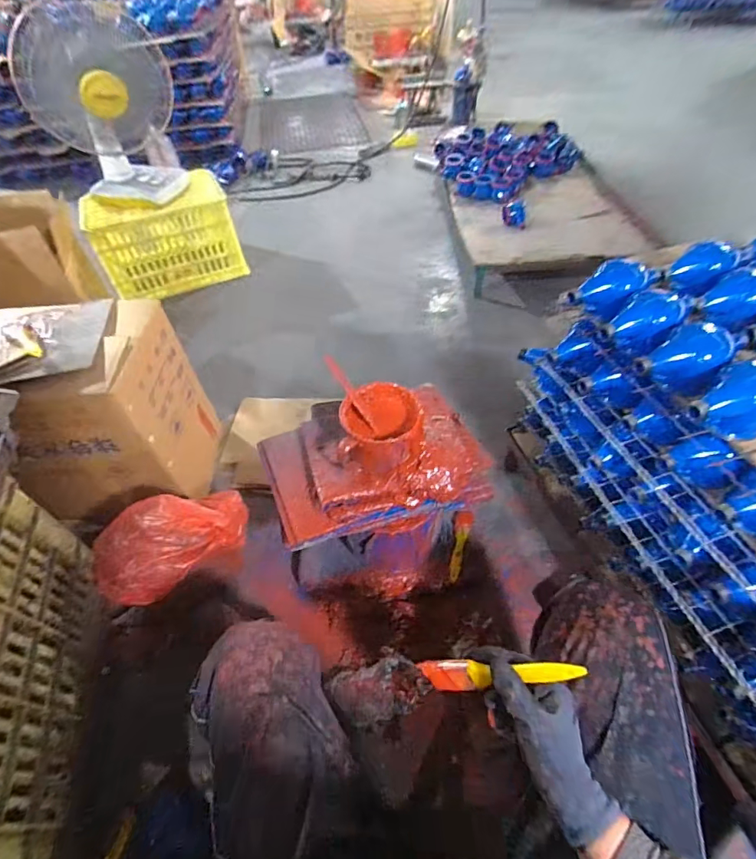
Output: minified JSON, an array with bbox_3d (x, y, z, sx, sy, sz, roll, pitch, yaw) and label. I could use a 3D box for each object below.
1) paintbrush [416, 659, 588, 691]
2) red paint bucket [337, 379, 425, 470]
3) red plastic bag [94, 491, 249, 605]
[{"bbox_3d":[0.122,0.254,0.461,0.176,0.020,0.026,-19,44,29],"label":"paintbrush"},{"bbox_3d":[0.005,-0.003,0.782,0.134,0.084,0.145,-2,50,3],"label":"red paint bucket"},{"bbox_3d":[-0.386,0.209,0.832,0.281,0.155,0.122,-27,53,-17],"label":"red plastic bag"}]

